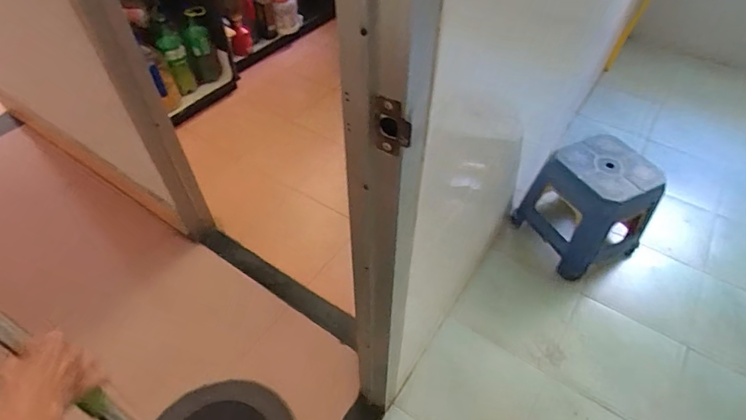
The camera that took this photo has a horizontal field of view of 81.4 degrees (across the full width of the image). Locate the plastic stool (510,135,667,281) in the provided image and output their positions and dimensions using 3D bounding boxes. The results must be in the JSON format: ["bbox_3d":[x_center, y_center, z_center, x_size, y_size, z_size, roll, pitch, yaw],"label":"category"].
[{"bbox_3d":[0.695,-0.016,1.372,0.330,0.323,0.296,-20,52,-17],"label":"plastic stool"}]

